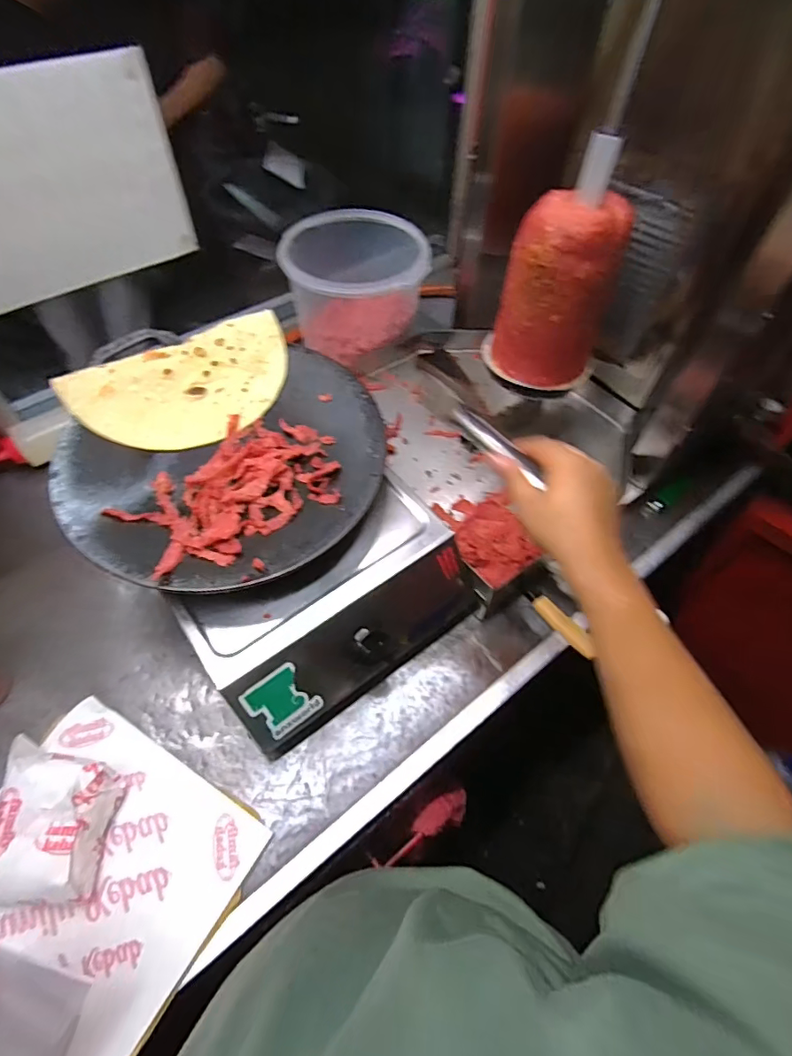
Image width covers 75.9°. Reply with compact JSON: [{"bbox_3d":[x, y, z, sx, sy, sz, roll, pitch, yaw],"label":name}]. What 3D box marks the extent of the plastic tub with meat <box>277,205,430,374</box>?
[{"bbox_3d":[-0.063,-0.359,0.775,0.203,0.157,0.156,4,55,-1],"label":"plastic tub with meat"}]

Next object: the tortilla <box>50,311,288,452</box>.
[{"bbox_3d":[-0.232,-0.158,0.579,0.242,0.012,0.134,-29,83,-17],"label":"tortilla"}]

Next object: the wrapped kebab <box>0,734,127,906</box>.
[{"bbox_3d":[-0.316,0.265,0.462,0.106,0.047,0.127,3,55,-2],"label":"wrapped kebab"}]

